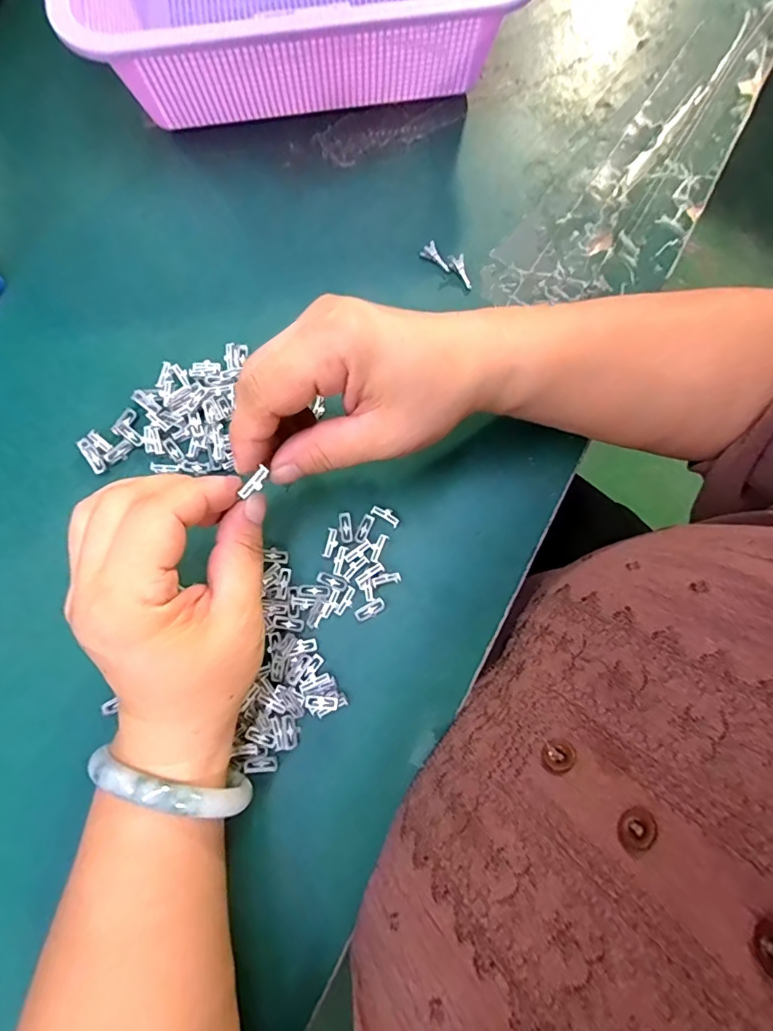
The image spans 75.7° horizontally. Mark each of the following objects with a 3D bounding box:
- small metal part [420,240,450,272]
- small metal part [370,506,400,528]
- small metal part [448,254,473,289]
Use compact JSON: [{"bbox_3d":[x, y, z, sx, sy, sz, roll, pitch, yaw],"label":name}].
[{"bbox_3d":[0.031,-0.159,0.307,0.008,0.007,0.021,-41,82,-8],"label":"small metal part"},{"bbox_3d":[0.000,-0.001,0.276,0.017,0.005,0.008,31,80,5],"label":"small metal part"},{"bbox_3d":[0.047,-0.149,0.306,0.008,0.004,0.020,-32,100,-7],"label":"small metal part"}]

